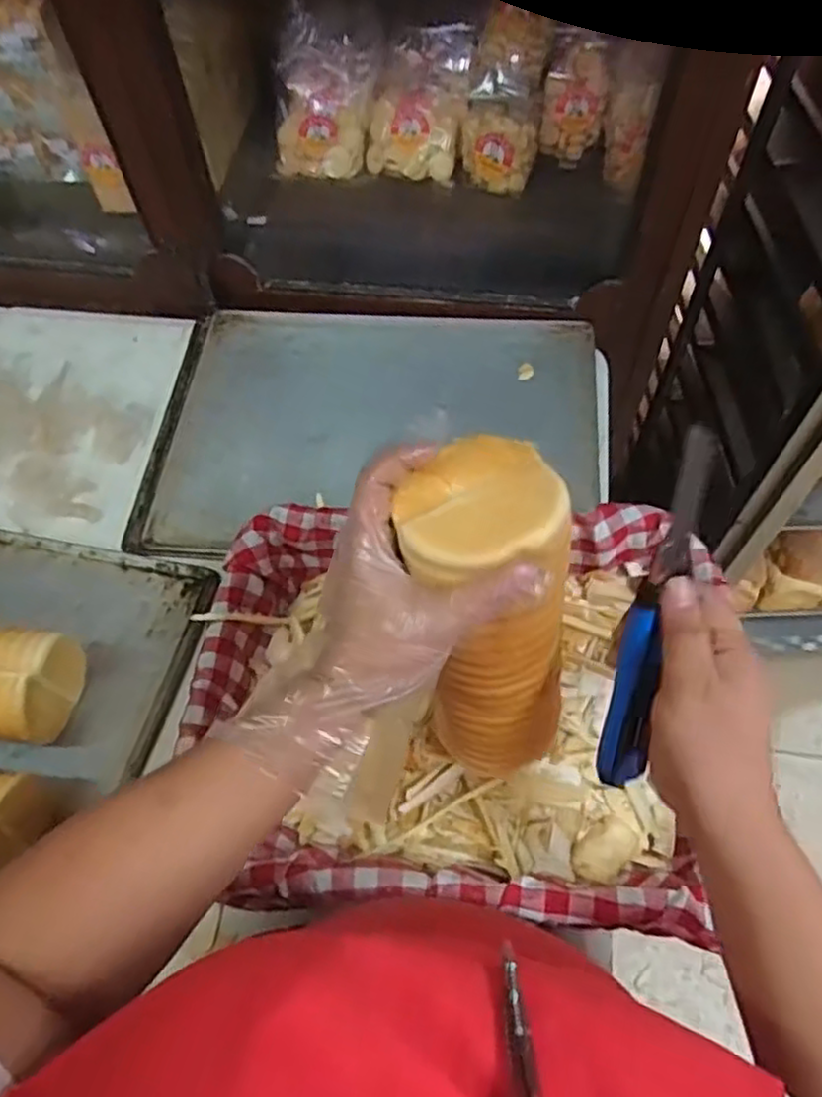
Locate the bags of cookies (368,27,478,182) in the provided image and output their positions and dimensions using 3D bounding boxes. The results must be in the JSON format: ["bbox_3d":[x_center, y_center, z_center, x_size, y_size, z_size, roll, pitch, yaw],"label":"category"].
[{"bbox_3d":[0.013,-0.531,0.823,0.115,0.091,0.158,5,60,5],"label":"bags of cookies"}]

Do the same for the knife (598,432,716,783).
[{"bbox_3d":[0.128,0.042,0.364,0.029,0.215,0.014,7,28,6],"label":"knife"}]

